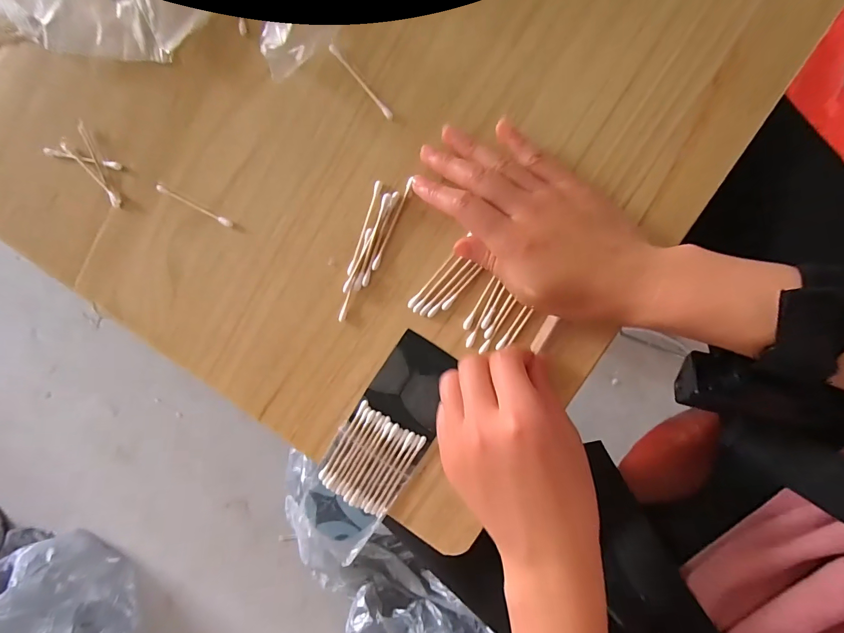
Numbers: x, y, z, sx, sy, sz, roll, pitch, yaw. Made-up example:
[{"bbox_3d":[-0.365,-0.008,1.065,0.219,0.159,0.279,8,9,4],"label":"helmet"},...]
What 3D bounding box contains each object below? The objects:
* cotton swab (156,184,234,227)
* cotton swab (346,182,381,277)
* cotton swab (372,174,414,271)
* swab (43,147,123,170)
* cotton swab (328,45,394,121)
[{"bbox_3d":[-0.177,-0.086,0.304,0.067,0.004,0.006,28,97,8],"label":"cotton swab"},{"bbox_3d":[-0.042,-0.064,0.287,0.005,0.005,0.071,19,96,9],"label":"cotton swab"},{"bbox_3d":[-0.021,-0.065,0.282,0.005,0.007,0.068,26,97,8],"label":"cotton swab"},{"bbox_3d":[-0.284,-0.132,0.329,0.074,0.007,0.006,14,95,10],"label":"swab"},{"bbox_3d":[-0.044,-0.167,0.279,0.005,0.004,0.068,-40,85,10],"label":"cotton swab"}]

